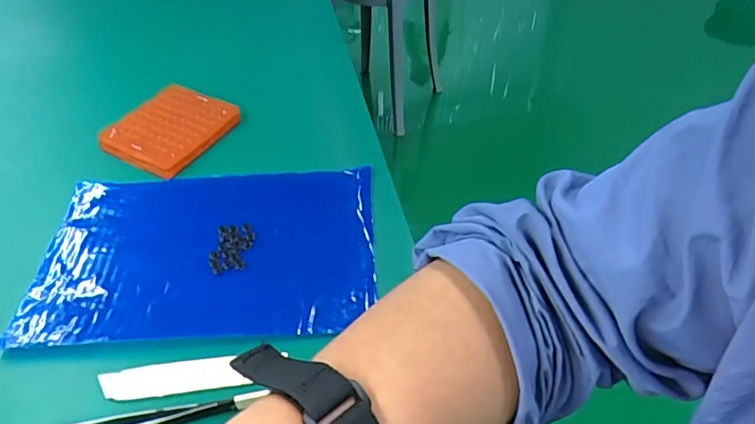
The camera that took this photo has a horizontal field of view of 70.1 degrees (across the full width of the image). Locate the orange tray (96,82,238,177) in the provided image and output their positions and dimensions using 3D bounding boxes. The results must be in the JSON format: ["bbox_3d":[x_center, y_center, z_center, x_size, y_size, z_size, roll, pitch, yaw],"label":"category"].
[{"bbox_3d":[-0.174,-0.073,0.459,0.081,0.014,0.090,21,51,22],"label":"orange tray"}]

